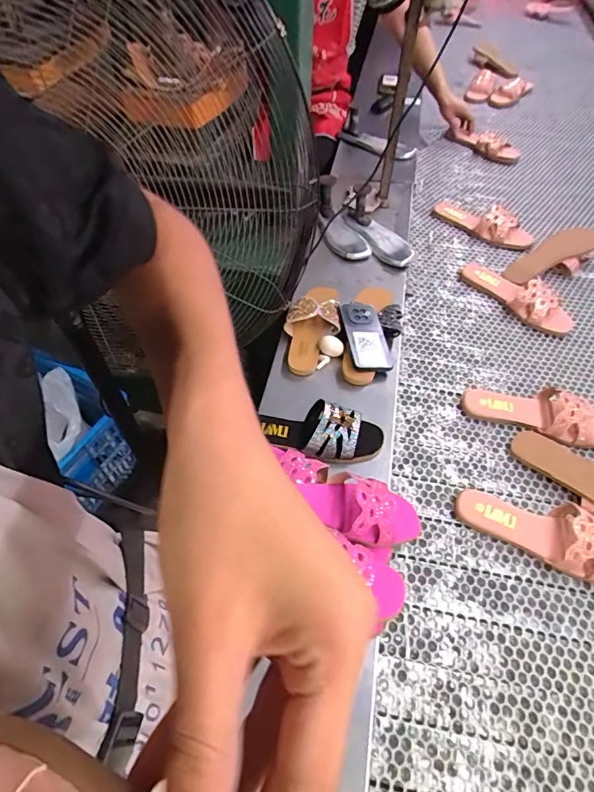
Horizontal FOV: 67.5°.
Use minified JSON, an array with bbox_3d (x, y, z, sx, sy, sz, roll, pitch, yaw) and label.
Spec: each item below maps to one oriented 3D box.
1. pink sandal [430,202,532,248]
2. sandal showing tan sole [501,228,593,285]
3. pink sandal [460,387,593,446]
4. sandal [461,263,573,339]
[{"bbox_3d":[0.464,-0.452,1.120,0.085,0.076,0.281,-31,64,-22],"label":"pink sandal"},{"bbox_3d":[0.575,-0.310,0.982,0.220,0.085,0.081,-21,56,0],"label":"sandal showing tan sole"},{"bbox_3d":[0.439,0.016,0.782,0.259,0.062,0.106,21,58,10],"label":"pink sandal"},{"bbox_3d":[0.485,-0.234,0.966,0.102,0.058,0.264,-30,64,-21],"label":"sandal"}]

